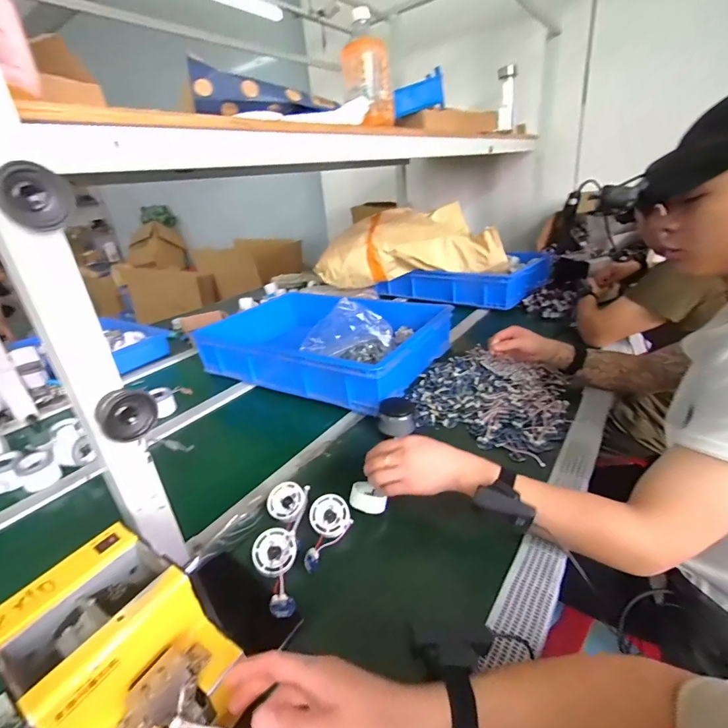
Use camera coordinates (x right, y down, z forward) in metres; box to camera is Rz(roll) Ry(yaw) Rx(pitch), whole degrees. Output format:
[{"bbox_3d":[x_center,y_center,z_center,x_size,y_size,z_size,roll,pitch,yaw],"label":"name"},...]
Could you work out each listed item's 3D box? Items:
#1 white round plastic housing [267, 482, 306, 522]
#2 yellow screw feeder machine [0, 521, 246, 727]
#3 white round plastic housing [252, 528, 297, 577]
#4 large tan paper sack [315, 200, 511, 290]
[{"bbox_3d":[-0.118,0.209,0.575,0.057,0.011,0.057,-2,55,3],"label":"white round plastic housing"},{"bbox_3d":[-0.216,0.270,0.346,0.181,0.136,0.123,13,31,31],"label":"yellow screw feeder machine"},{"bbox_3d":[-0.117,0.245,0.495,0.056,0.021,0.056,6,56,-8],"label":"white round plastic housing"},{"bbox_3d":[0.182,-0.449,1.460,0.659,0.244,0.276,0,26,9],"label":"large tan paper sack"}]

